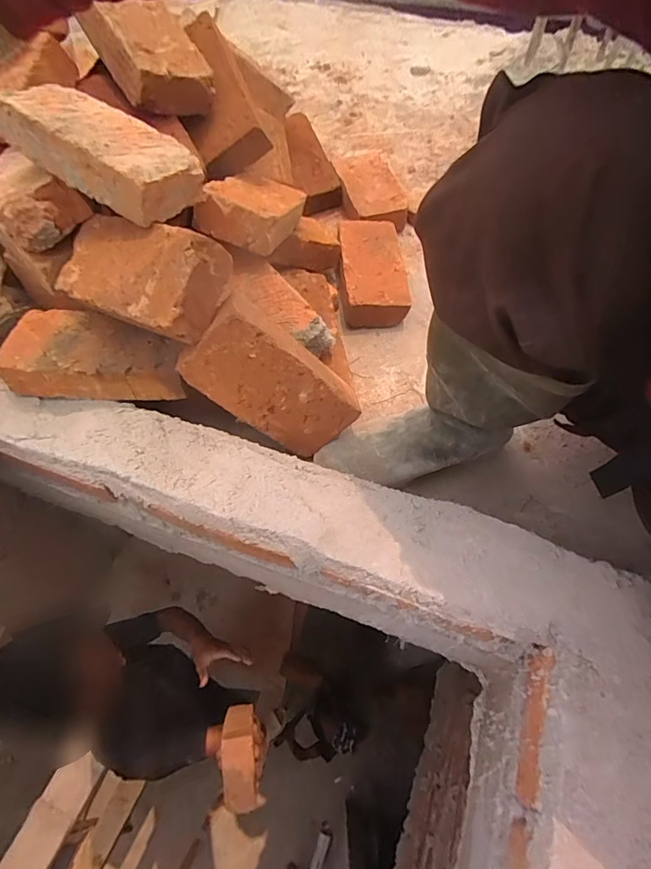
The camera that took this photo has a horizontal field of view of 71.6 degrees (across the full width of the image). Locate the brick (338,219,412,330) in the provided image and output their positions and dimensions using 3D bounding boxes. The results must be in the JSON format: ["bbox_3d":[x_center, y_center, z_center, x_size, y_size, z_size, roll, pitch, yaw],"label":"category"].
[{"bbox_3d":[0.079,-0.289,0.783,0.106,0.051,0.220,-2,60,-1],"label":"brick"}]

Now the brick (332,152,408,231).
[{"bbox_3d":[0.086,-0.480,0.909,0.108,0.066,0.218,-12,61,-7],"label":"brick"}]

